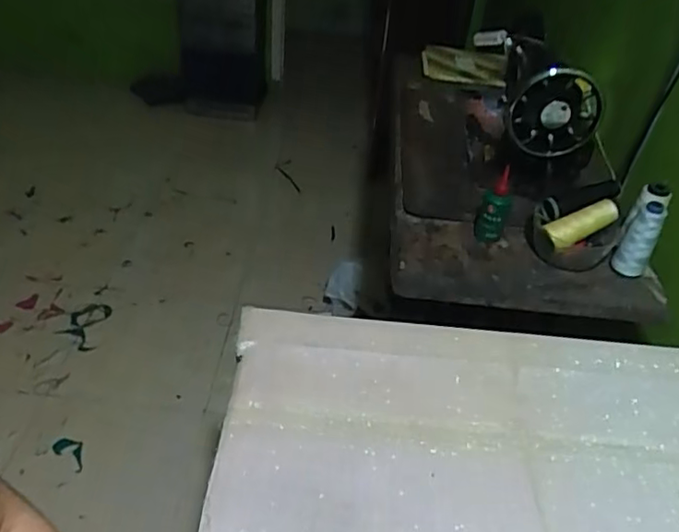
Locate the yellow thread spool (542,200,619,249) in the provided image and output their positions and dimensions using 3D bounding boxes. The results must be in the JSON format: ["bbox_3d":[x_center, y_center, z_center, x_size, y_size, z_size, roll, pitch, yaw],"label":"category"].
[{"bbox_3d":[0.346,-0.059,0.877,0.110,0.034,0.030,-24,45,-6],"label":"yellow thread spool"}]

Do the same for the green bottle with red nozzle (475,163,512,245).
[{"bbox_3d":[0.228,-0.088,0.894,0.042,0.122,0.034,15,40,11],"label":"green bottle with red nozzle"}]

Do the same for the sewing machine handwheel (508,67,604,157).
[{"bbox_3d":[0.309,-0.221,0.886,0.130,0.152,0.030,-15,53,25],"label":"sewing machine handwheel"}]

